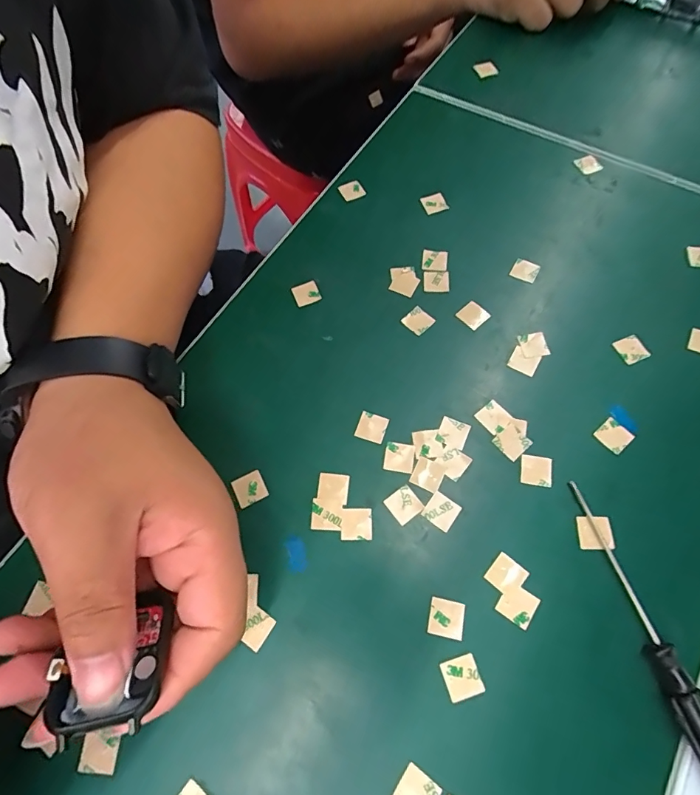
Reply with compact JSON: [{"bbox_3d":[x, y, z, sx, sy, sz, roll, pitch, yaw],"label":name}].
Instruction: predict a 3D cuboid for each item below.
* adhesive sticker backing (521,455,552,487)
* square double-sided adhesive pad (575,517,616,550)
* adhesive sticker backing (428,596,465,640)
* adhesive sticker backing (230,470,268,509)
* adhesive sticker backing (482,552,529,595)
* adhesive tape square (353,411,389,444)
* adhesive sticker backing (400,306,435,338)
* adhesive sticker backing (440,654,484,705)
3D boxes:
[{"bbox_3d":[0.096,0.038,0.228,0.015,0.004,0.015,6,73,6],"label":"adhesive sticker backing"},{"bbox_3d":[0.118,0.066,0.213,0.016,0.004,0.015,-3,69,9],"label":"square double-sided adhesive pad"},{"bbox_3d":[0.044,0.101,0.202,0.015,0.004,0.015,10,69,10],"label":"adhesive sticker backing"},{"bbox_3d":[-0.052,0.048,0.229,0.015,0.004,0.015,-26,75,-10],"label":"adhesive sticker backing"},{"bbox_3d":[0.074,0.084,0.208,0.015,0.004,0.015,39,76,17],"label":"adhesive sticker backing"},{"bbox_3d":[0.012,0.016,0.240,0.015,0.004,0.015,19,72,10],"label":"adhesive tape square"},{"bbox_3d":[0.041,-0.046,0.266,0.015,0.004,0.015,-43,75,-9],"label":"adhesive sticker backing"},{"bbox_3d":[0.049,0.122,0.193,0.016,0.004,0.016,-17,69,-4],"label":"adhesive sticker backing"}]

